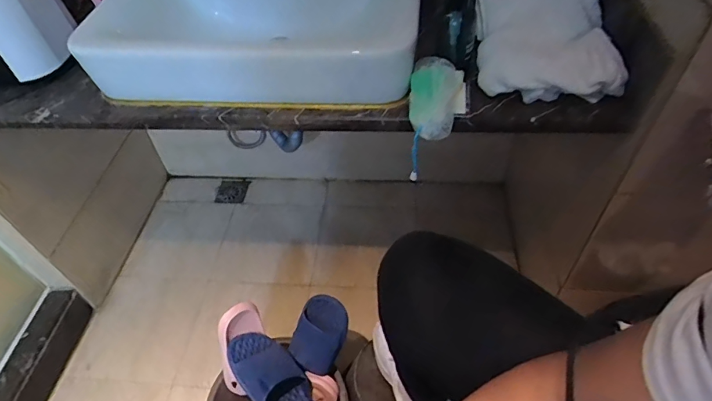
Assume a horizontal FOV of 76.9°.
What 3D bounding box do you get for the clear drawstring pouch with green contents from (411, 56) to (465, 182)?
[{"bbox_3d":[0.122,-0.155,0.662,0.087,0.052,0.136,7,50,9],"label":"clear drawstring pouch with green contents"}]

